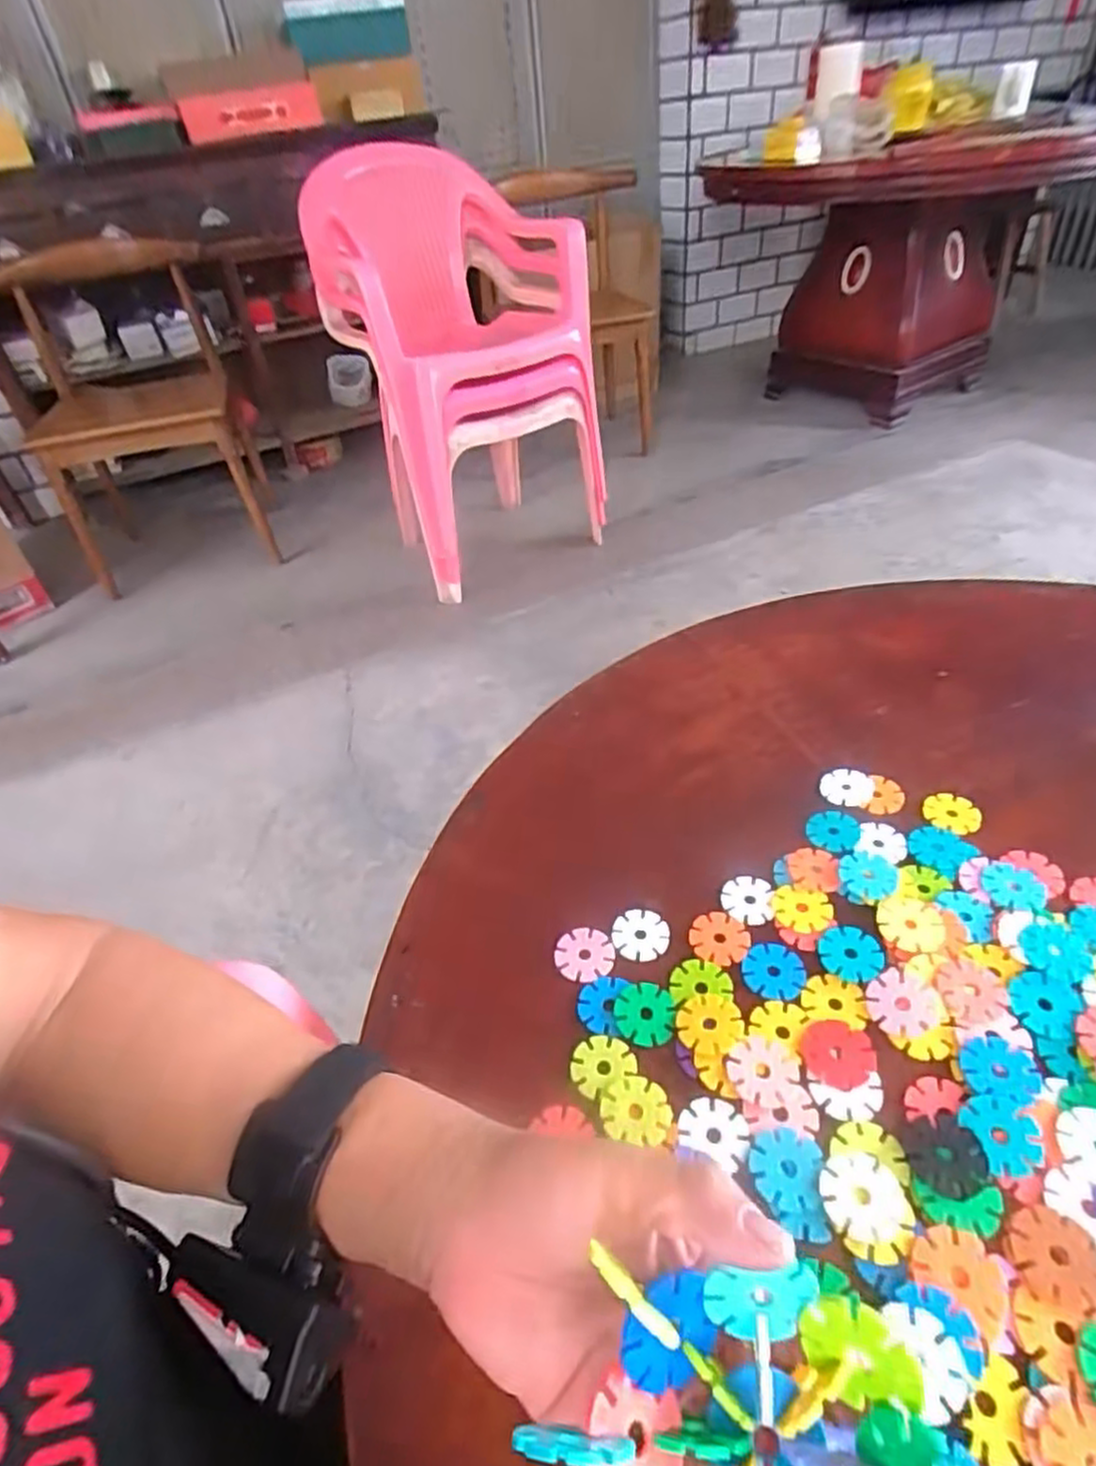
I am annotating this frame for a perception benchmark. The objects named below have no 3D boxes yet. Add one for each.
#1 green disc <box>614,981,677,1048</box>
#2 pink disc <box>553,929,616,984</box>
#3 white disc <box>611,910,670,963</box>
[{"bbox_3d":[0.049,0.142,0.362,0.030,0.004,0.032,-1,50,2],"label":"green disc"},{"bbox_3d":[0.020,0.123,0.396,0.032,0.004,0.030,23,54,24],"label":"pink disc"},{"bbox_3d":[0.052,0.114,0.402,0.031,0.004,0.029,-3,50,4],"label":"white disc"}]

